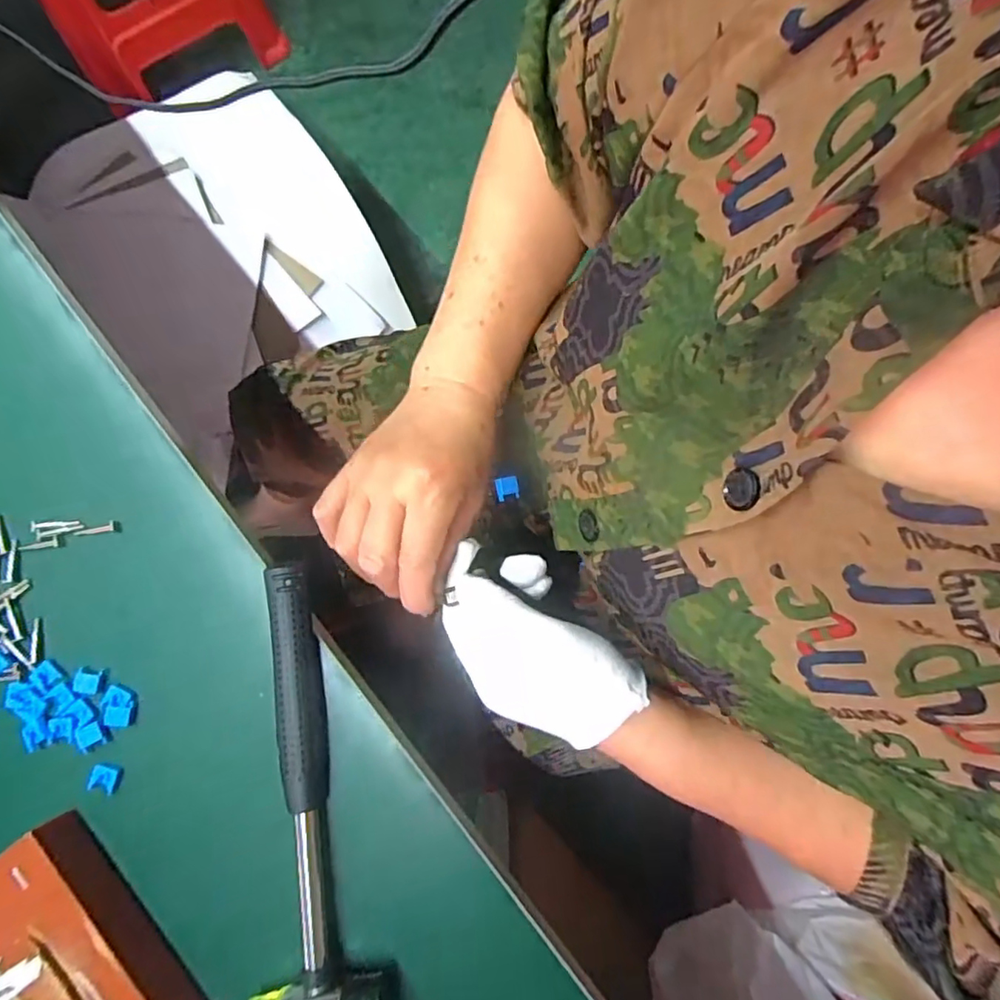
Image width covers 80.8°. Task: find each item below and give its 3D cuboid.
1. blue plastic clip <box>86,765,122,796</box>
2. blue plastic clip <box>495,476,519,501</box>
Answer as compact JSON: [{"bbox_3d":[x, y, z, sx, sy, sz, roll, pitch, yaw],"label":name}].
[{"bbox_3d":[-0.218,0.153,0.323,0.016,0.004,0.014,15,72,3],"label":"blue plastic clip"},{"bbox_3d":[0.005,-0.007,0.361,0.014,0.004,0.014,-11,73,-5],"label":"blue plastic clip"}]

